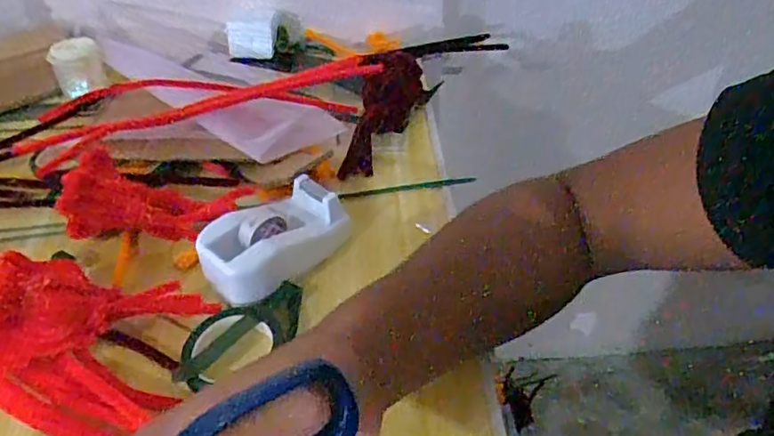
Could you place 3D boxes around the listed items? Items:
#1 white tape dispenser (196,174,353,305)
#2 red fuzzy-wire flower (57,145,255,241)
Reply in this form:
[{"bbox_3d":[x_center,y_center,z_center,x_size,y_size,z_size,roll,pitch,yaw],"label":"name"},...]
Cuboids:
[{"bbox_3d":[-0.074,0.013,0.391,0.056,0.035,0.103,31,52,28],"label":"white tape dispenser"},{"bbox_3d":[-0.164,-0.011,0.414,0.121,0.058,0.029,6,43,-13],"label":"red fuzzy-wire flower"}]

